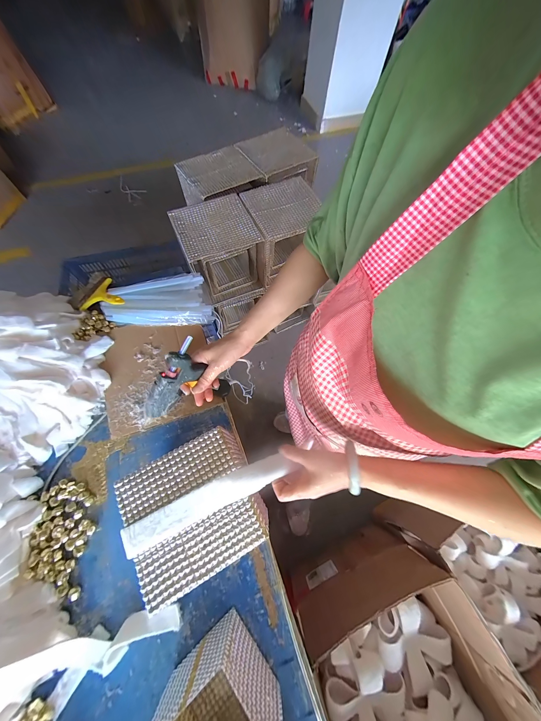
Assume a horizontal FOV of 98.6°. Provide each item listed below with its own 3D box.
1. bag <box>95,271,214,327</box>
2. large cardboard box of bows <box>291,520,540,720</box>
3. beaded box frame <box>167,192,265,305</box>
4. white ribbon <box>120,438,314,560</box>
[{"bbox_3d":[-0.373,-0.197,0.765,0.363,0.042,0.206,-5,70,-3],"label":"bag"},{"bbox_3d":[0.470,1.065,0.713,0.528,0.438,0.771,-19,71,-8],"label":"large cardboard box of bows"},{"bbox_3d":[-0.198,-0.444,0.960,0.280,0.275,0.299,-23,72,-10],"label":"beaded box frame"},{"bbox_3d":[-0.104,0.230,0.383,0.297,0.019,0.044,-27,72,0],"label":"white ribbon"}]

